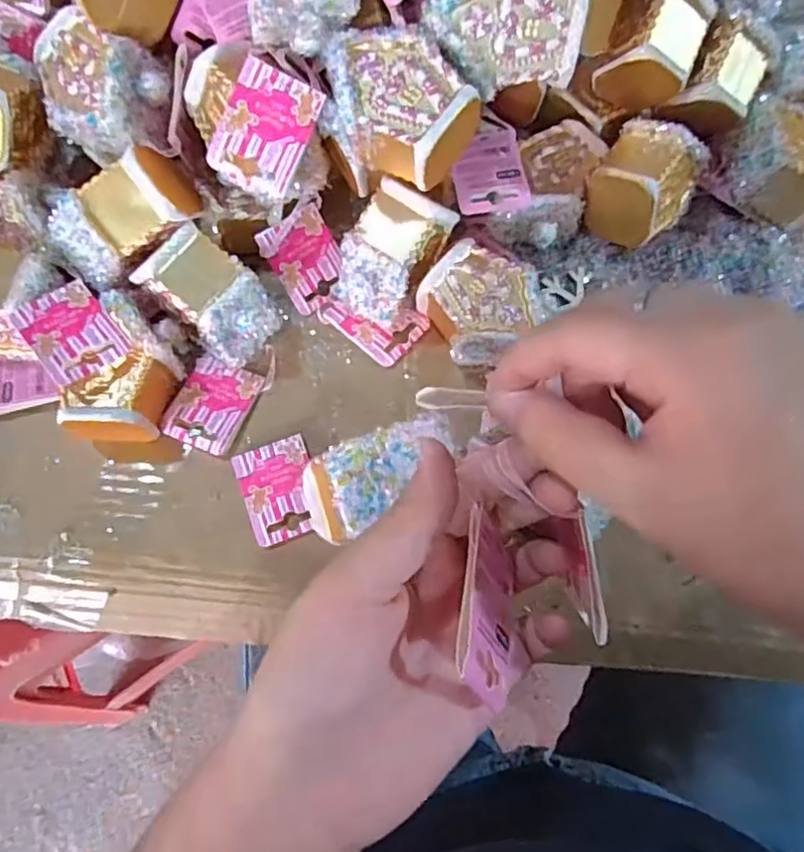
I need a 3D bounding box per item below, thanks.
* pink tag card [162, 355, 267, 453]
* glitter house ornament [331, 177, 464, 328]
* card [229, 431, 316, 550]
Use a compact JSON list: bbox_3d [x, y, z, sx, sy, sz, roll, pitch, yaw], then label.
[{"bbox_3d":[-0.121,-0.014,0.408,0.046,0.004,0.059,23,69,3],"label":"pink tag card"},{"bbox_3d":[-0.004,-0.111,0.406,0.051,0.071,0.082,31,76,10],"label":"glitter house ornament"},{"bbox_3d":[-0.075,0.039,0.393,0.045,0.004,0.061,-19,75,-12],"label":"card"}]

